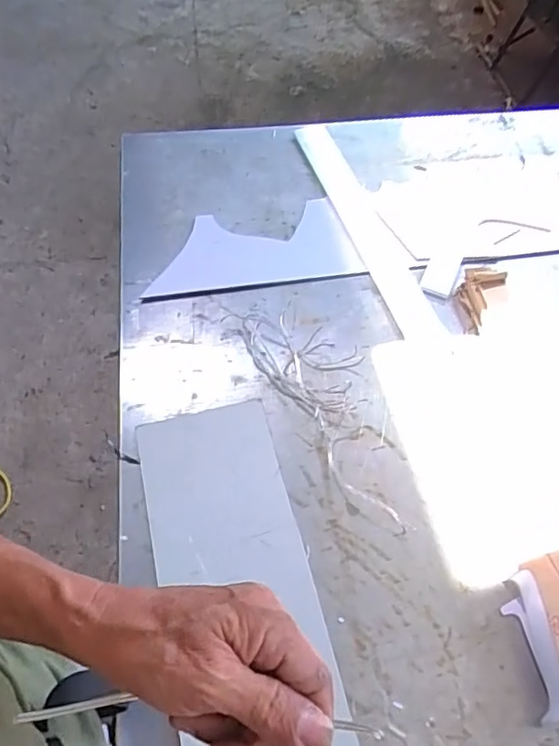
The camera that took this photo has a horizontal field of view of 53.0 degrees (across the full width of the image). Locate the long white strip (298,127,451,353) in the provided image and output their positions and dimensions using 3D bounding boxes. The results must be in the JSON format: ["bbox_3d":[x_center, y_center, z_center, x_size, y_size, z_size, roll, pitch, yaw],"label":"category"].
[{"bbox_3d":[0.119,-0.203,0.782,0.057,0.015,0.432,-15,60,-12],"label":"long white strip"}]

